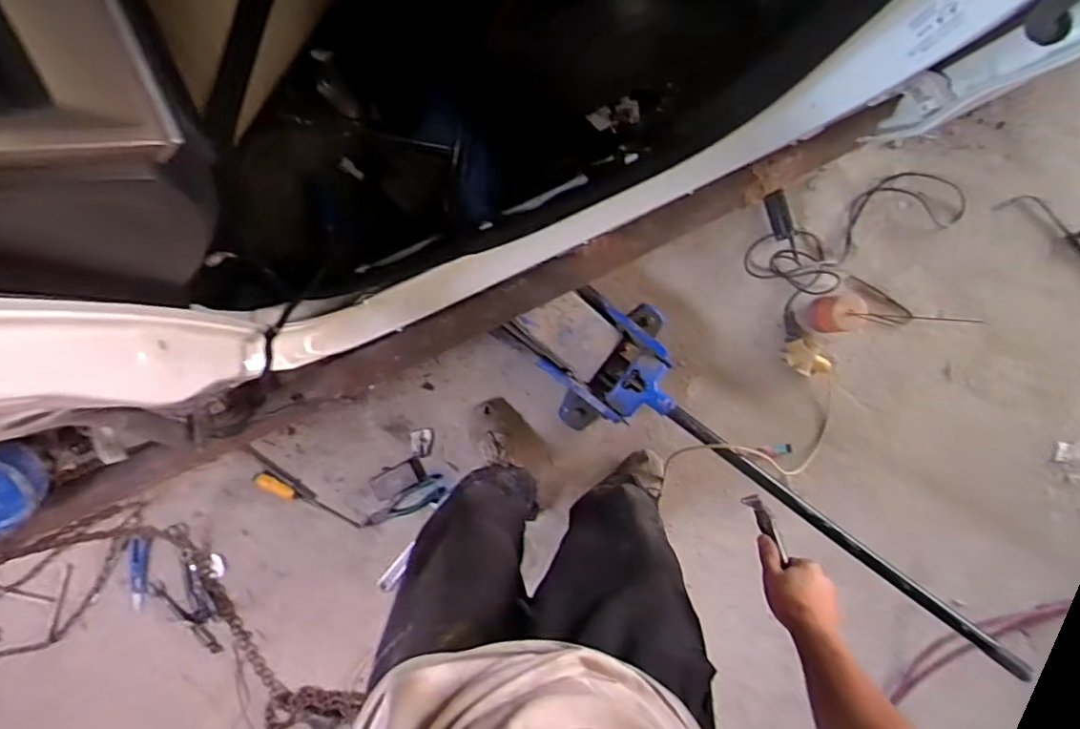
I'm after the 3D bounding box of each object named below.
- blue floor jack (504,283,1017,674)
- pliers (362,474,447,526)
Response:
[{"bbox_3d":[0.399,0.252,1.245,0.311,0.271,1.132,-43,95,0],"label":"blue floor jack"},{"bbox_3d":[-0.320,0.328,1.391,0.217,0.028,0.062,-30,95,-1],"label":"pliers"}]

